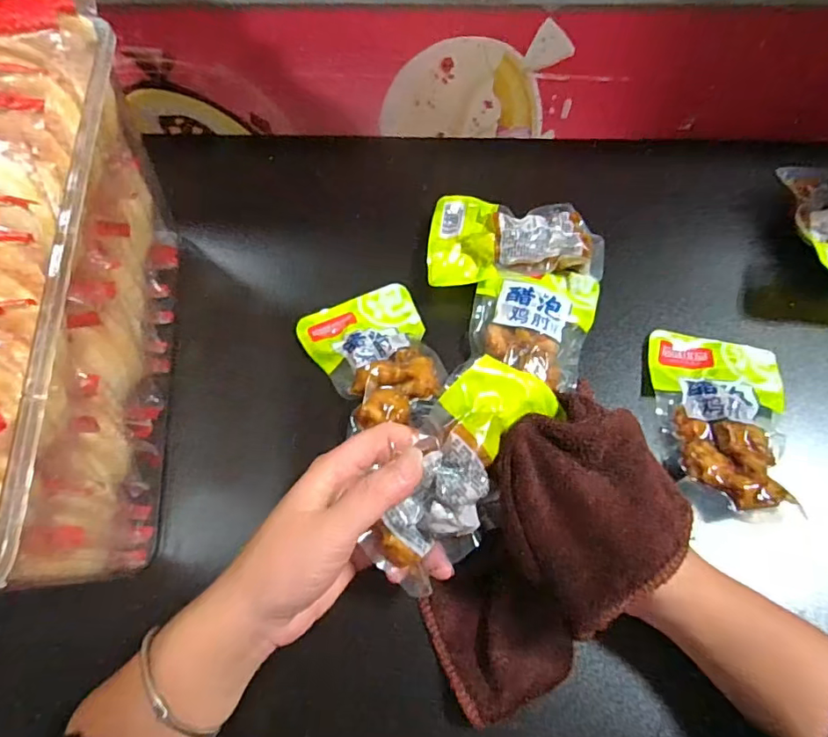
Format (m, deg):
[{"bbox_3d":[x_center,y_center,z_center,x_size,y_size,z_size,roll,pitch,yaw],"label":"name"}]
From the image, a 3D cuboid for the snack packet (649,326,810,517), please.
[{"bbox_3d":[0.190,0.028,0.320,0.079,0.026,0.114,9,66,6],"label":"snack packet"}]

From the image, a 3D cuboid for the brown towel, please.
[{"bbox_3d":[0.066,0.094,0.256,0.086,0.039,0.155,29,106,14],"label":"brown towel"}]

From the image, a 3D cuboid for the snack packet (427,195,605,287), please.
[{"bbox_3d":[0.070,-0.094,0.370,0.118,0.017,0.074,-3,65,1],"label":"snack packet"}]

